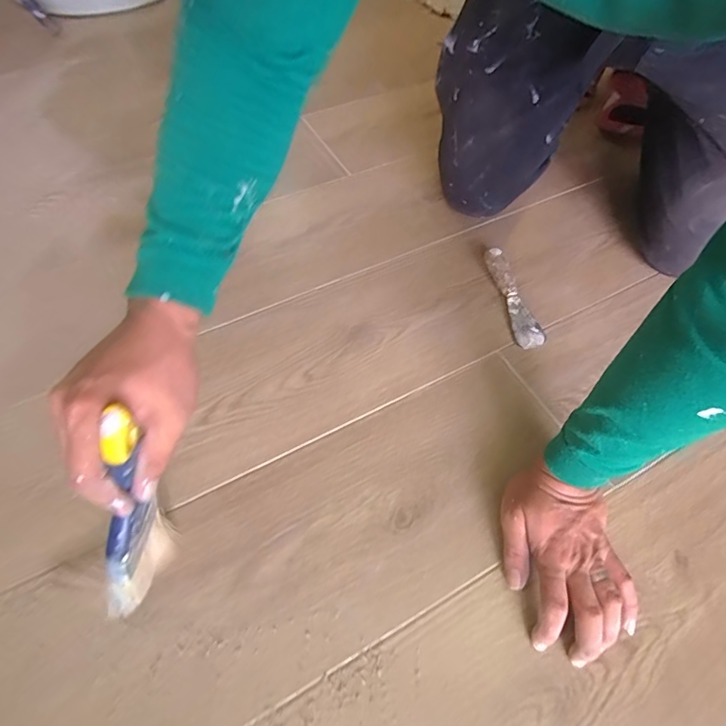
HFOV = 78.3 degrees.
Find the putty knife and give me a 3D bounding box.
[{"bbox_3d":[0.206,-0.092,0.608,0.039,0.027,0.155,-10,58,-7],"label":"putty knife"}]

